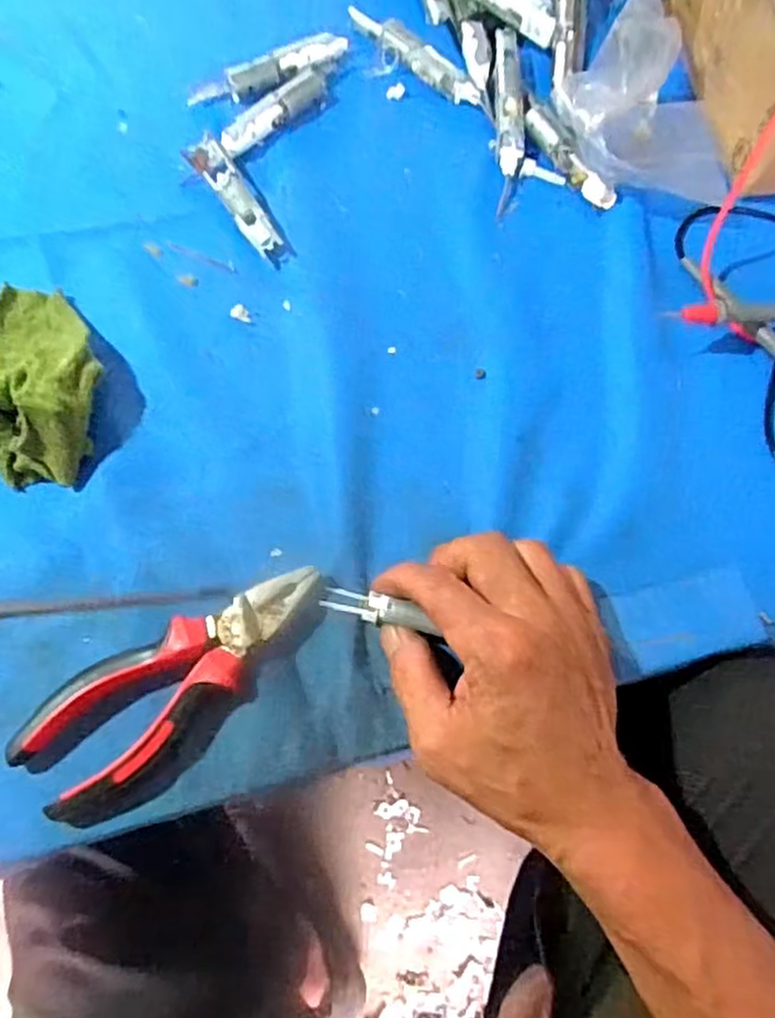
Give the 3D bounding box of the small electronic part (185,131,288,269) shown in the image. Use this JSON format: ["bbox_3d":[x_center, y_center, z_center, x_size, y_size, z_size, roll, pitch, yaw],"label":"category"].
[{"bbox_3d":[-0.095,-0.197,0.464,0.022,0.021,0.105,-31,71,-11],"label":"small electronic part"}]

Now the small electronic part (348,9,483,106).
[{"bbox_3d":[0.019,-0.323,0.514,0.019,0.016,0.121,-40,72,-14],"label":"small electronic part"}]

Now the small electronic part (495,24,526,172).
[{"bbox_3d":[0.083,-0.278,0.494,0.018,0.016,0.123,2,68,2],"label":"small electronic part"}]

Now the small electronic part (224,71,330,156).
[{"bbox_3d":[-0.076,-0.267,0.492,0.088,0.017,0.017,-40,73,-14],"label":"small electronic part"}]

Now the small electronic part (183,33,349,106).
[{"bbox_3d":[-0.081,-0.308,0.511,0.117,0.017,0.025,-23,69,-8],"label":"small electronic part"}]

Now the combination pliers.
[{"bbox_3d":[-0.095,0.086,0.344,0.153,0.019,0.060,-30,70,-11],"label":"combination pliers"}]

